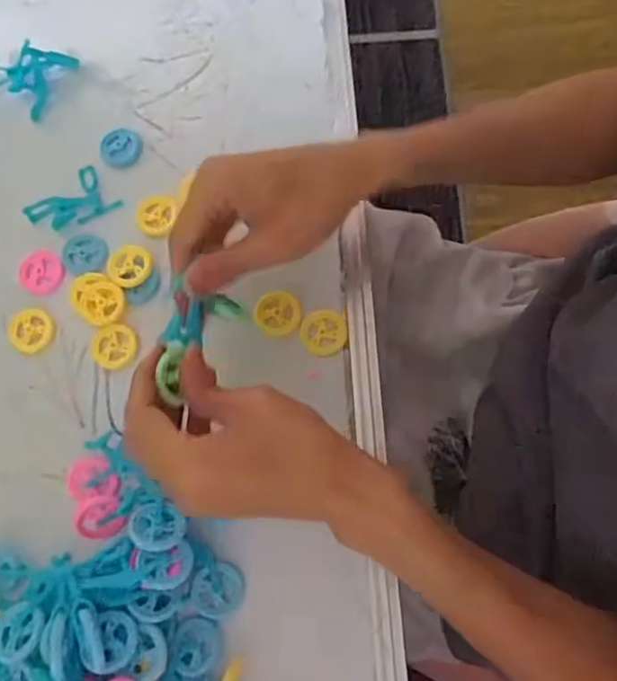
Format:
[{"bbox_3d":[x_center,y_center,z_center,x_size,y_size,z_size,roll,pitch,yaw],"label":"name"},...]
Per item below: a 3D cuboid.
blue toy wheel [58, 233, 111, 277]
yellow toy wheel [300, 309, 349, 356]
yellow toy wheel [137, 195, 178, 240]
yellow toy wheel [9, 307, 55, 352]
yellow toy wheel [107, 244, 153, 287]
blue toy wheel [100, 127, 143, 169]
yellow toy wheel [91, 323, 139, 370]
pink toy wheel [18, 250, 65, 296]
[{"bbox_3d":[-0.152,-0.059,0.415,0.033,0.005,0.031,-1,75,4],"label":"blue toy wheel"},{"bbox_3d":[0.010,-0.005,0.392,0.029,0.005,0.030,-1,75,4],"label":"yellow toy wheel"},{"bbox_3d":[-0.105,-0.085,0.419,0.028,0.008,0.029,-1,75,4],"label":"yellow toy wheel"},{"bbox_3d":[-0.182,-0.007,0.401,0.030,0.004,0.029,-1,75,4],"label":"yellow toy wheel"},{"bbox_3d":[-0.119,-0.051,0.408,0.029,0.007,0.031,-1,75,4],"label":"yellow toy wheel"},{"bbox_3d":[-0.134,-0.138,0.438,0.030,0.009,0.029,-1,75,4],"label":"blue toy wheel"},{"bbox_3d":[-0.124,0.004,0.392,0.028,0.004,0.028,-1,75,4],"label":"yellow toy wheel"},{"bbox_3d":[-0.180,-0.046,0.412,0.034,0.004,0.030,33,80,11],"label":"pink toy wheel"}]

